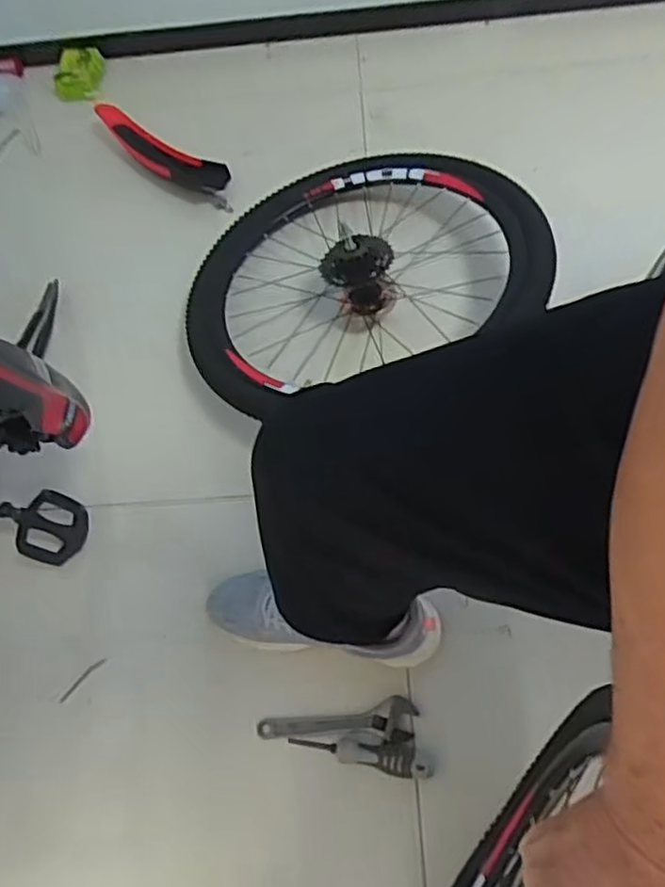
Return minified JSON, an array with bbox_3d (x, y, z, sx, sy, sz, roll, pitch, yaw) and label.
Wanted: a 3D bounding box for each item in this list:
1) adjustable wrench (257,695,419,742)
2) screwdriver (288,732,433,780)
[{"bbox_3d":[0.005,0.334,0.834,0.190,0.011,0.046,-5,65,3],"label":"adjustable wrench"},{"bbox_3d":[0.033,0.355,0.808,0.160,0.028,0.040,9,66,9],"label":"screwdriver"}]

